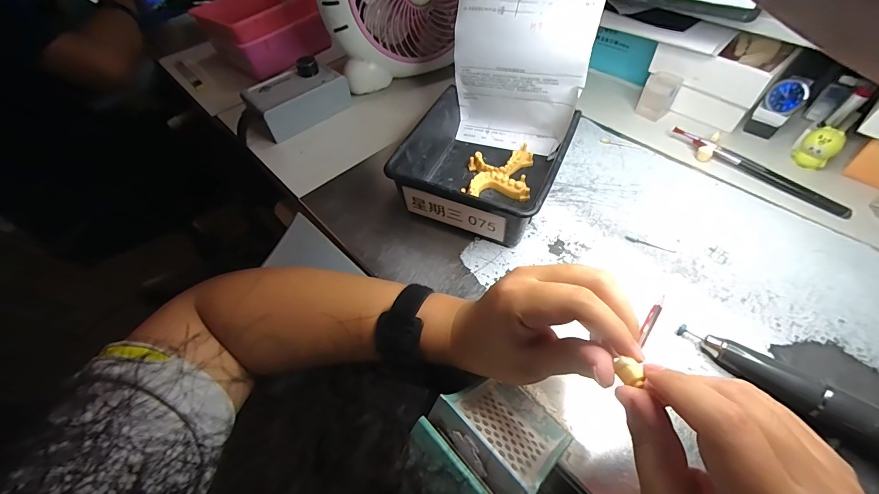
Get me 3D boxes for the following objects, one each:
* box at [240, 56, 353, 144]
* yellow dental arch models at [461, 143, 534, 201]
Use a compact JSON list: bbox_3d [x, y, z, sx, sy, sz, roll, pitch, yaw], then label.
[{"bbox_3d":[-0.208,-0.216,0.540,0.133,0.057,0.076,-39,59,-22],"label":"box"},{"bbox_3d":[0.072,-0.091,0.445,0.074,0.018,0.094,7,54,10],"label":"yellow dental arch models"}]

